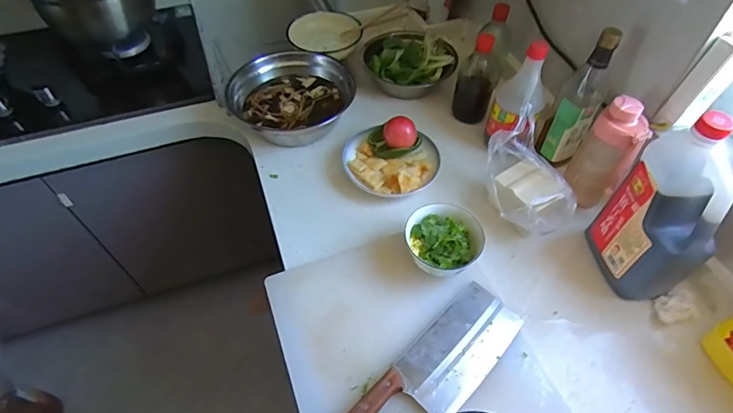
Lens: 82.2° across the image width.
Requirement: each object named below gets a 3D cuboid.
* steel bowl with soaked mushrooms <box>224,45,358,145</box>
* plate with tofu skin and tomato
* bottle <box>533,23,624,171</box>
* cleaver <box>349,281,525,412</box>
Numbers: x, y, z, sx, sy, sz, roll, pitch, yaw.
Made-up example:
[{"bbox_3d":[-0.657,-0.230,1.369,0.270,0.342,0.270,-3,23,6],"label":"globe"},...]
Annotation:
[{"bbox_3d":[-0.147,-0.224,0.831,0.235,0.093,0.206,29,58,21],"label":"steel bowl with soaked mushrooms"},{"bbox_3d":[0.044,-0.093,0.746,0.172,0.067,0.145,6,52,5],"label":"plate with tofu skin and tomato"},{"bbox_3d":[0.355,-0.174,0.706,0.070,0.236,0.055,23,56,17],"label":"bottle"},{"bbox_3d":[0.093,0.209,0.541,0.095,0.030,0.285,37,61,26],"label":"cleaver"}]

